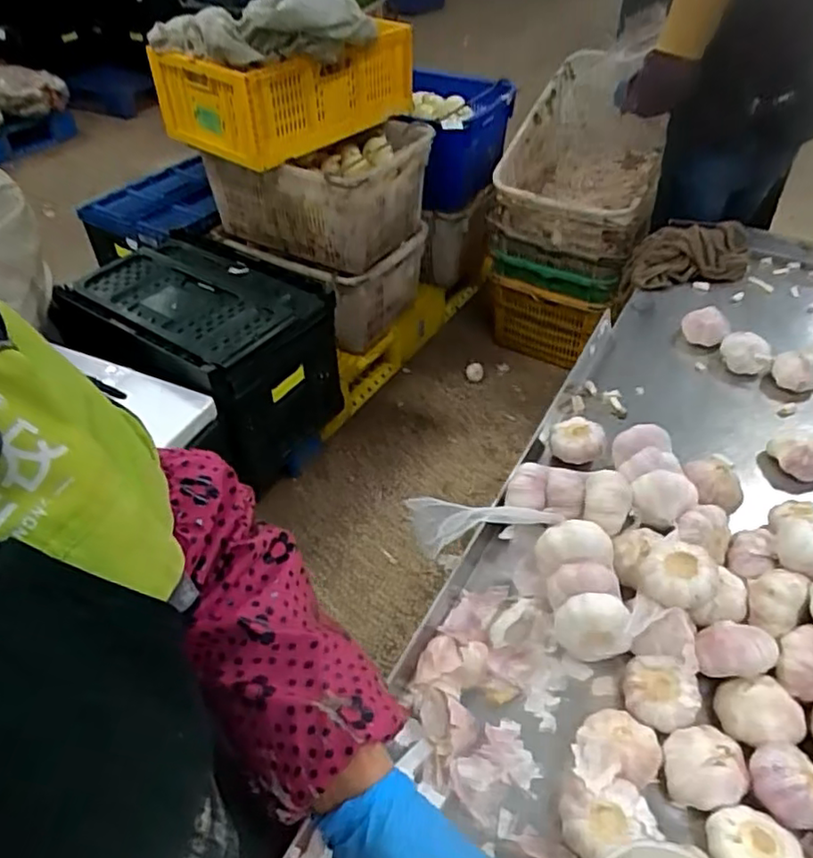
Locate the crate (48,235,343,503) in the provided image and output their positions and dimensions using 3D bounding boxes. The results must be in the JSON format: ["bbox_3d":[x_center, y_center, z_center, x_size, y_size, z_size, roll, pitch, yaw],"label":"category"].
[{"bbox_3d":[-0.503,-0.205,1.678,0.582,0.343,0.399,25,50,25],"label":"crate"}]

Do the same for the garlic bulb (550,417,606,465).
[{"bbox_3d":[0.193,0.014,0.728,0.059,0.044,0.049,7,45,9],"label":"garlic bulb"}]

